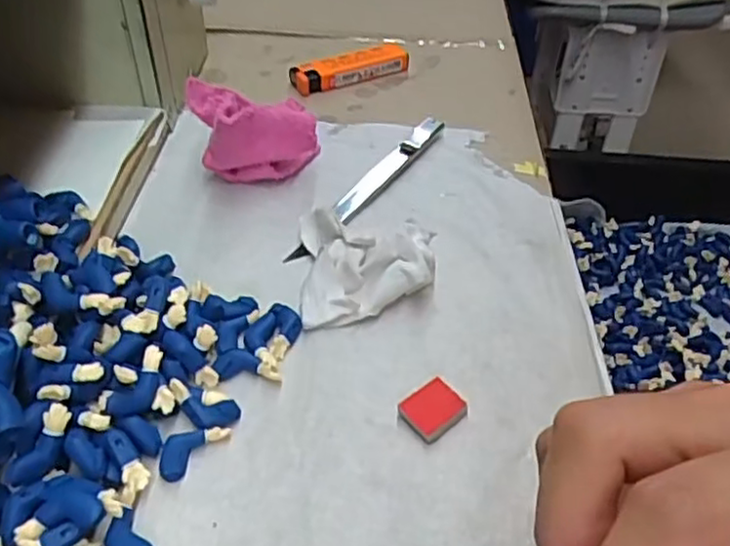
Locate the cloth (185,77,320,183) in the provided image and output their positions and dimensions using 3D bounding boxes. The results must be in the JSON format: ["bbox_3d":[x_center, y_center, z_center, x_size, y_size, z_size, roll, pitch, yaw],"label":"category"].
[{"bbox_3d":[-0.059,-0.073,0.373,0.053,0.048,0.049,-16,46,-19],"label":"cloth"}]

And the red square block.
[{"bbox_3d":[0.026,0.053,0.273,0.023,0.005,0.019,-32,53,-32],"label":"red square block"}]

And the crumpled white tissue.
[{"bbox_3d":[0.001,-0.005,0.323,0.059,0.021,0.060,0,43,-3],"label":"crumpled white tissue"}]

